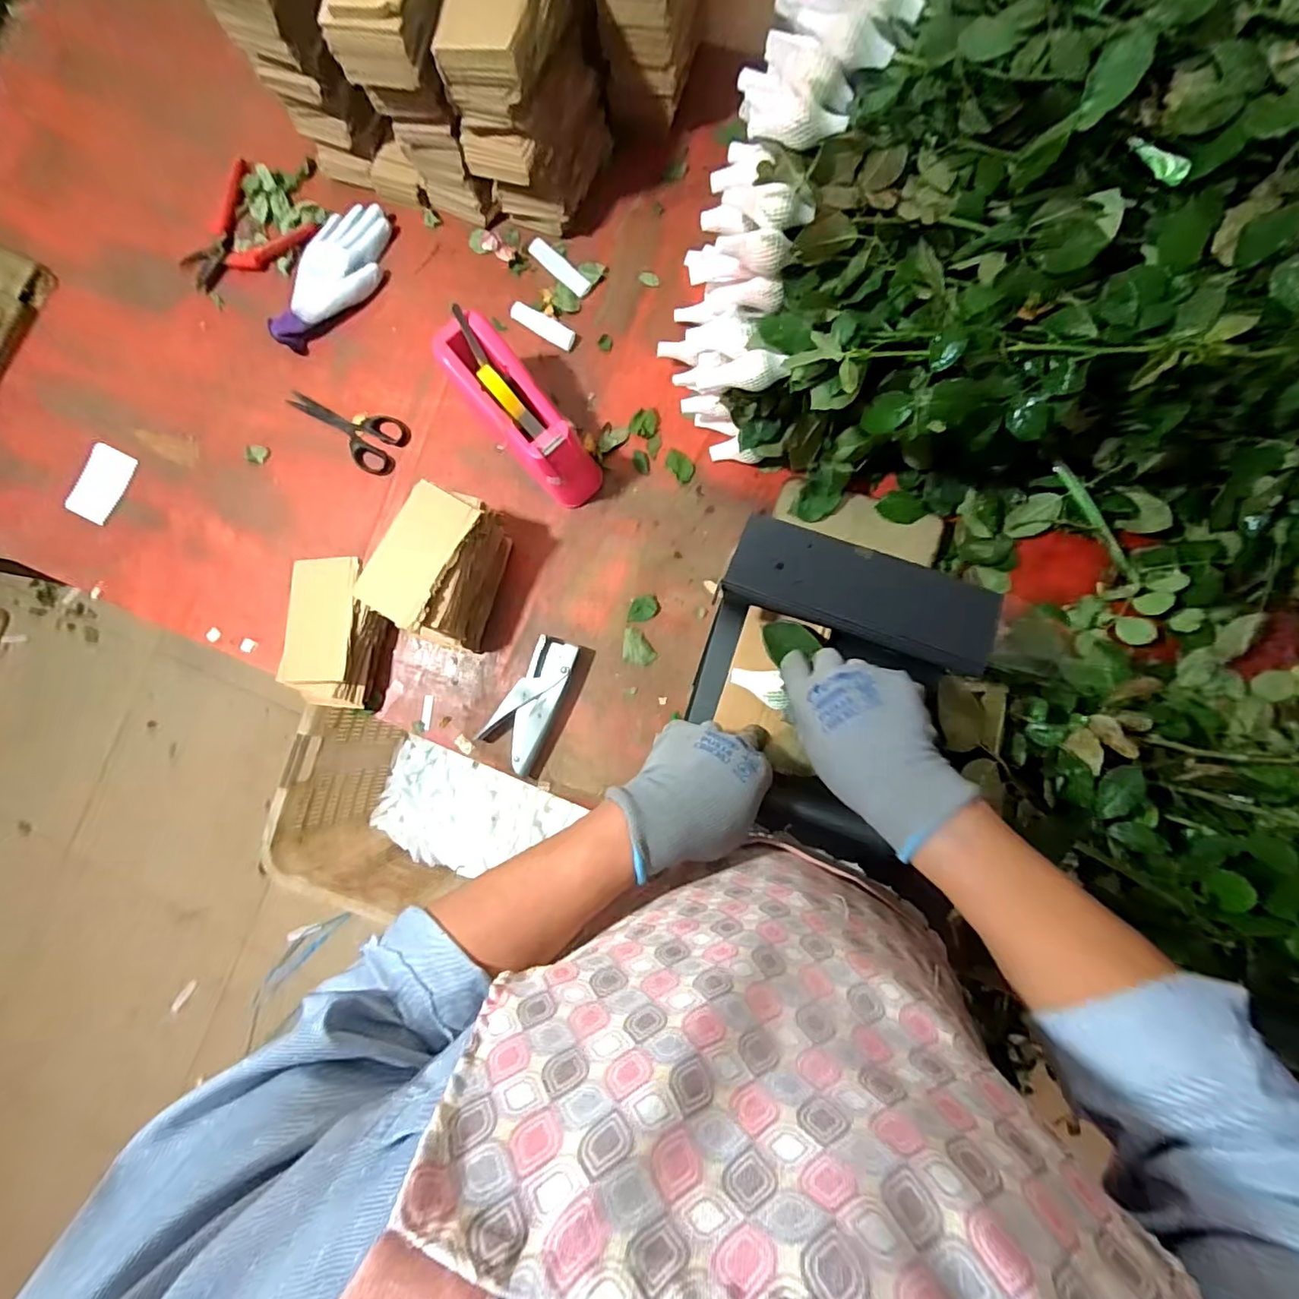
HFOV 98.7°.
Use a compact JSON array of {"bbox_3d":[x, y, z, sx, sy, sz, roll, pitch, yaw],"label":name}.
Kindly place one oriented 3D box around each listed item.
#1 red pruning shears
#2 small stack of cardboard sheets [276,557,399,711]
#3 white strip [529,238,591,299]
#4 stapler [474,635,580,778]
[{"bbox_3d":[-0.535,-0.534,0.719,0.146,0.015,0.156,41,89,8],"label":"red pruning shears"},{"bbox_3d":[-0.354,-0.018,0.637,0.111,0.055,0.164,6,84,6],"label":"small stack of cardboard sheets"},{"bbox_3d":[-0.109,-0.461,0.672,0.094,0.005,0.021,45,89,8],"label":"white strip"},{"bbox_3d":[-0.131,0.055,0.621,0.069,0.023,0.146,27,87,8],"label":"stapler"}]

